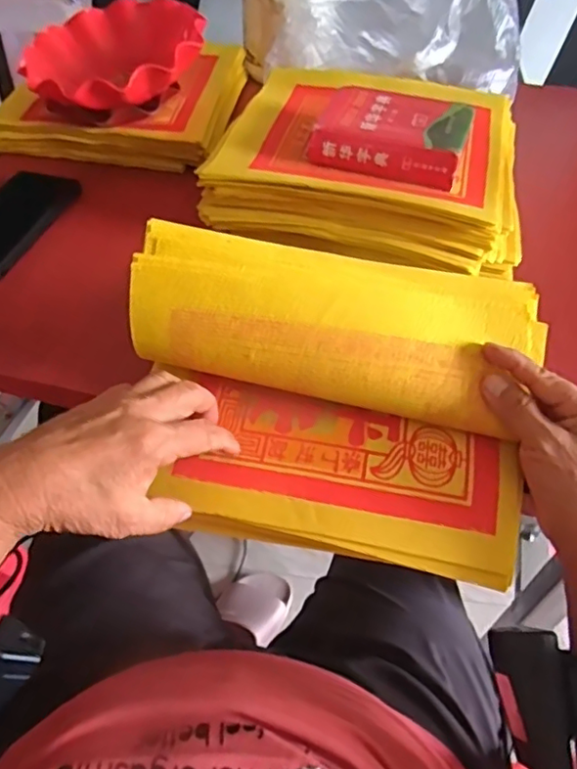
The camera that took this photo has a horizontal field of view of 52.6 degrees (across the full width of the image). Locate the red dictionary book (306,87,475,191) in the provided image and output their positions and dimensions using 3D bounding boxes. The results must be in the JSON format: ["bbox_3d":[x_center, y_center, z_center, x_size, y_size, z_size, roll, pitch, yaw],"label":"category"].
[{"bbox_3d":[0.097,-0.232,0.538,0.129,0.035,0.104,16,50,12],"label":"red dictionary book"}]

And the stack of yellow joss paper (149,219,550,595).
[{"bbox_3d":[0.024,0.009,0.384,0.256,0.066,0.187,9,88,-1],"label":"stack of yellow joss paper"}]

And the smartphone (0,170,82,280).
[{"bbox_3d":[-0.271,-0.160,0.568,0.075,0.010,0.170,11,49,8],"label":"smartphone"}]

